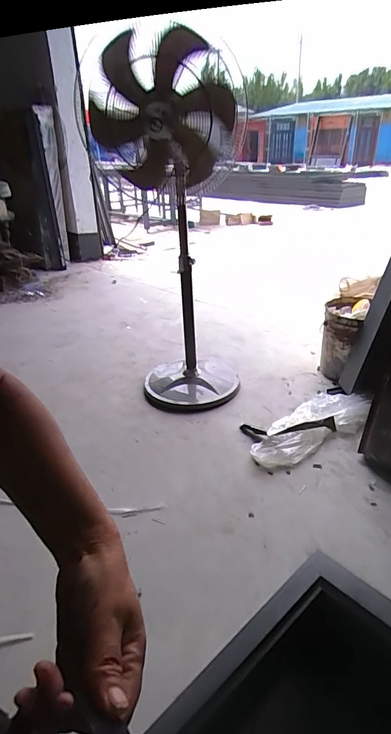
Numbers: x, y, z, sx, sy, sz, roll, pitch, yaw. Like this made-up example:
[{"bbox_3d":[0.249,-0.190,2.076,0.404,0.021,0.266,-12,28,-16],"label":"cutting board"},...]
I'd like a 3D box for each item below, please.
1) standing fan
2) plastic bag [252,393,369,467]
[{"bbox_3d":[-0.074,-0.475,1.664,0.468,1.286,0.527,4,29,12],"label":"standing fan"},{"bbox_3d":[0.432,0.221,1.609,0.551,0.076,0.215,-18,32,-26],"label":"plastic bag"}]

